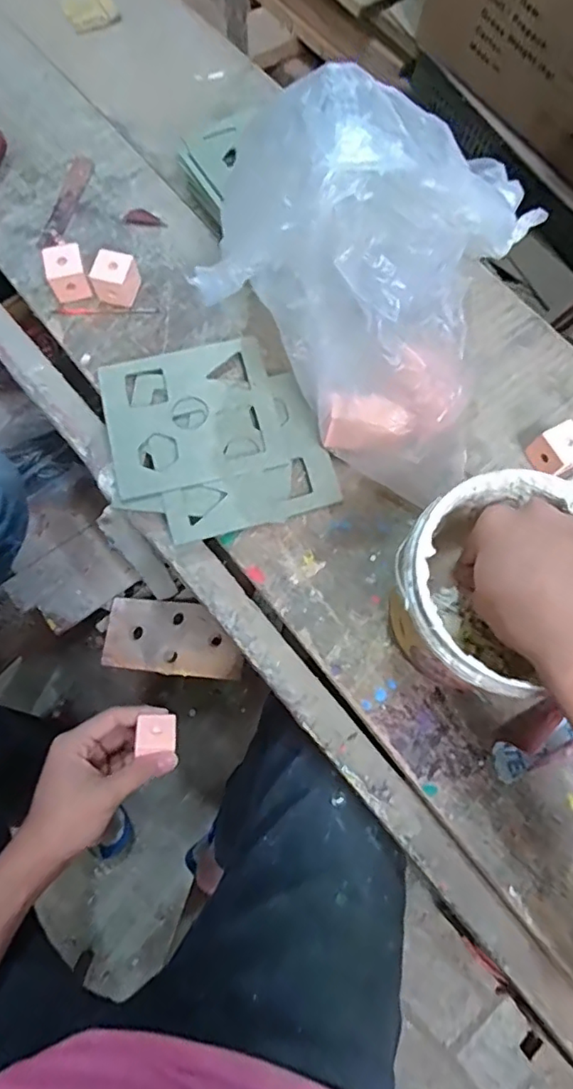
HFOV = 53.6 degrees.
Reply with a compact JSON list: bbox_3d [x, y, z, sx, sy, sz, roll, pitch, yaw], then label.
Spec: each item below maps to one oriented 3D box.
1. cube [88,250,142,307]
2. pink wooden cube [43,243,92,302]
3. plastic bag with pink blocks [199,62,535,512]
[{"bbox_3d":[-0.147,-0.227,0.490,0.033,0.033,0.033,21,72,5],"label":"cube"},{"bbox_3d":[-0.190,-0.234,0.491,0.031,0.036,0.033,-16,73,-8],"label":"pink wooden cube"},{"bbox_3d":[0.060,-0.152,0.364,0.182,0.240,0.119,22,72,5],"label":"plastic bag with pink blocks"}]

